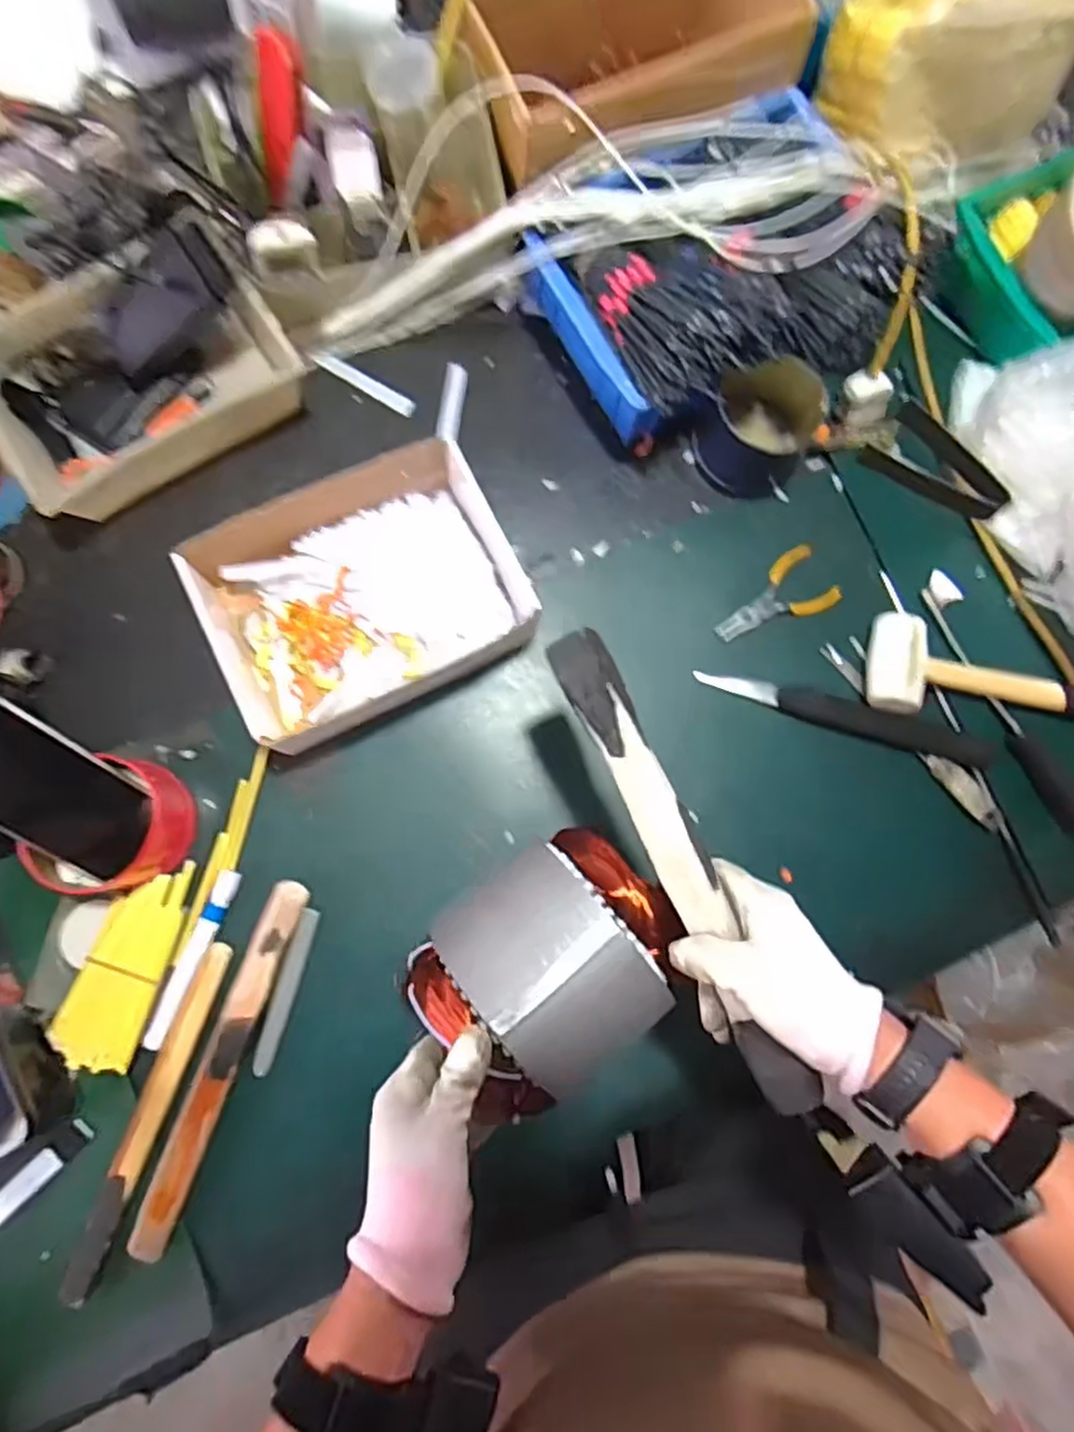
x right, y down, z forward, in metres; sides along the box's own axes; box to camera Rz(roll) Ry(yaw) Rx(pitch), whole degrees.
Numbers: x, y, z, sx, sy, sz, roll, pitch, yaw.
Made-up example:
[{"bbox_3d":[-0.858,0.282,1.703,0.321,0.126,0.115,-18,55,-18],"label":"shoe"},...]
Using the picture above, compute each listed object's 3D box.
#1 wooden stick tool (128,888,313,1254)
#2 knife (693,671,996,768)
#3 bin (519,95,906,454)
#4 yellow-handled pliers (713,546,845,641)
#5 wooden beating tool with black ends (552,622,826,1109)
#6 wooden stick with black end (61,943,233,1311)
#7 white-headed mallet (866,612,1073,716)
[{"bbox_3d":[-0.243,0.266,0.552,0.028,0.030,0.277,20,81,-2],"label":"wooden stick tool"},{"bbox_3d":[0.277,-0.001,0.637,0.260,0.019,0.031,16,81,-3],"label":"knife"},{"bbox_3d":[0.160,-0.382,0.626,0.287,0.134,0.253,-26,85,-8],"label":"bin"},{"bbox_3d":[0.219,-0.102,0.652,0.115,0.007,0.062,-37,87,-9],"label":"yellow-handled pliers"},{"bbox_3d":[0.089,0.089,0.444,0.036,0.020,0.311,-24,82,-8],"label":"wooden beating tool with black ends"},{"bbox_3d":[-0.293,0.300,0.534,0.022,0.016,0.253,20,81,-2],"label":"wooden stick with black end"},{"bbox_3d":[0.428,-0.039,0.642,0.267,0.044,0.090,3,82,-4],"label":"white-headed mallet"}]

